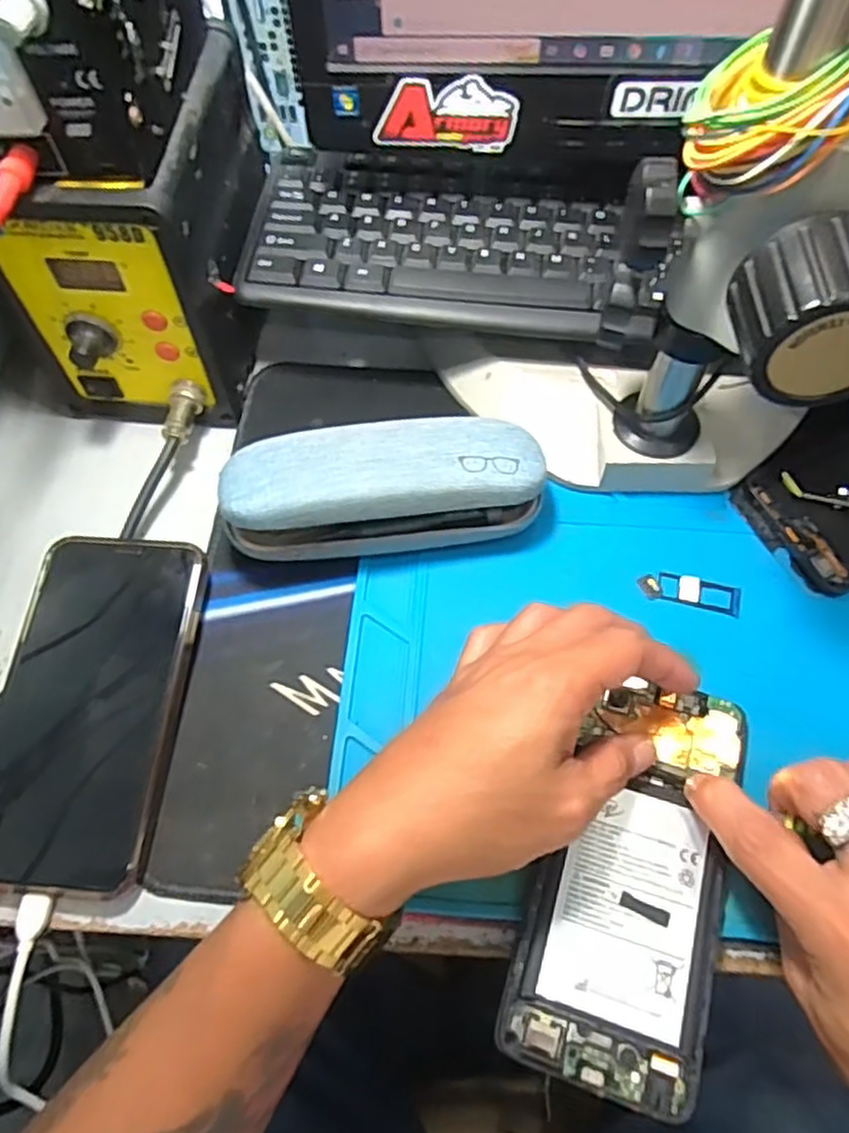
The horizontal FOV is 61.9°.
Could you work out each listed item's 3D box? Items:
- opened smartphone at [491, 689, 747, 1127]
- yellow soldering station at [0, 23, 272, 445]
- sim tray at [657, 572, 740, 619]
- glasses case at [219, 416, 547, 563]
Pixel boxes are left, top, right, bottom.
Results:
[{"bbox_3d":[0.087,0.123,0.288,0.072,0.006,0.157,20,65,12],"label":"opened smartphone"},{"bbox_3d":[-0.148,-0.175,0.383,0.099,0.132,0.164,6,62,5],"label":"yellow soldering station"},{"bbox_3d":[0.137,0.013,0.352,0.039,0.004,0.015,13,63,9],"label":"sim tray"},{"bbox_3d":[-0.019,-0.038,0.355,0.155,0.053,0.067,-6,62,-1],"label":"glasses case"}]

